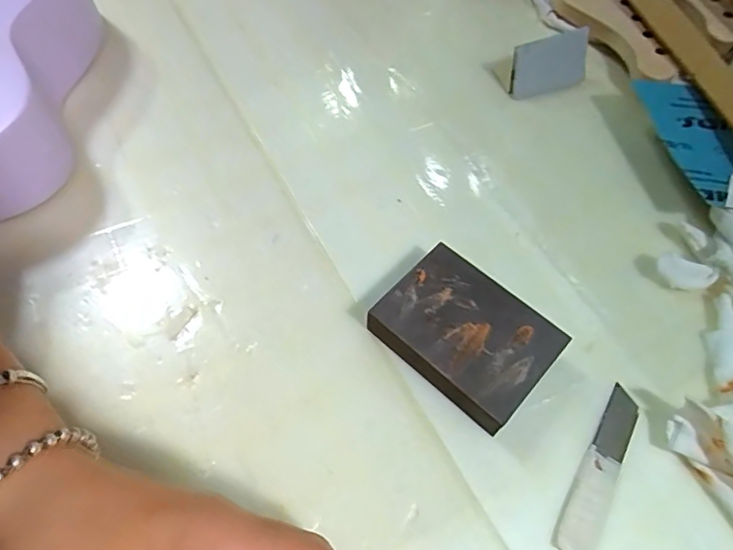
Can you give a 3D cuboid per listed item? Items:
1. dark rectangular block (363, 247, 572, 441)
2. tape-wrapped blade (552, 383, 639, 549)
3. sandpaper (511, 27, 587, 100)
[{"bbox_3d":[0.059,0.034,0.310,0.095,0.029,0.068,39,66,20],"label":"dark rectangular block"},{"bbox_3d":[0.128,0.105,0.282,0.020,0.004,0.099,29,63,15],"label":"tape-wrapped blade"},{"bbox_3d":[0.149,-0.172,0.428,0.066,0.044,0.011,-15,32,-6],"label":"sandpaper"}]

